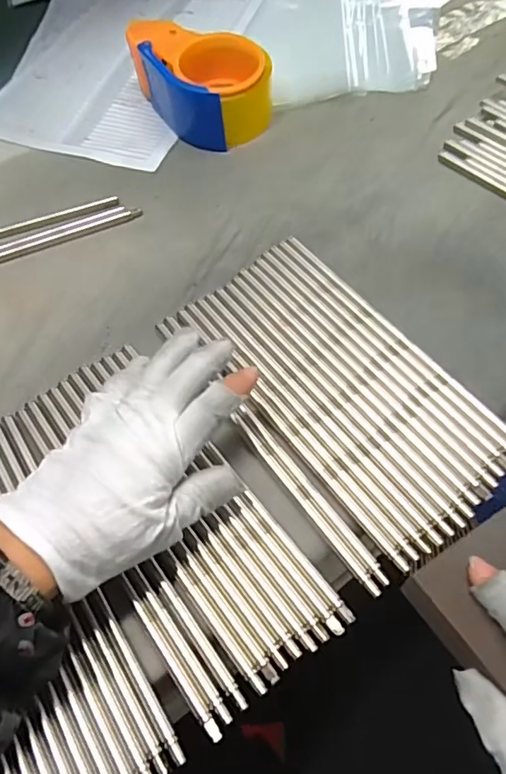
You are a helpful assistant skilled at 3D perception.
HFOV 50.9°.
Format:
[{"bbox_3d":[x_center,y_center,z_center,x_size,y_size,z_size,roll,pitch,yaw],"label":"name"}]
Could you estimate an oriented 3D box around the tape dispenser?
[{"bbox_3d":[-0.044,-0.281,0.481,0.088,0.063,0.129,-31,62,-13],"label":"tape dispenser"}]

